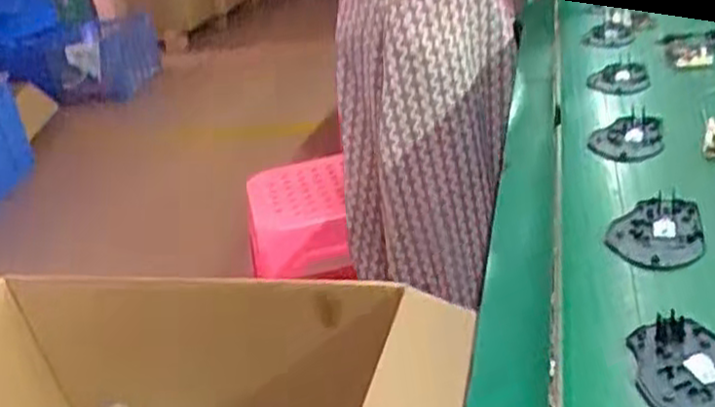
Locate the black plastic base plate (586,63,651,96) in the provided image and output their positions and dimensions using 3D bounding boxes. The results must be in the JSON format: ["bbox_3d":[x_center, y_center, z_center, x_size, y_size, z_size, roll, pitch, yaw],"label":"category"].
[{"bbox_3d":[0.351,-0.166,1.034,0.076,0.008,0.134,6,28,25],"label":"black plastic base plate"}]

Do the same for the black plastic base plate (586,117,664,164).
[{"bbox_3d":[0.294,-0.071,0.840,0.074,0.010,0.122,8,29,28],"label":"black plastic base plate"}]

